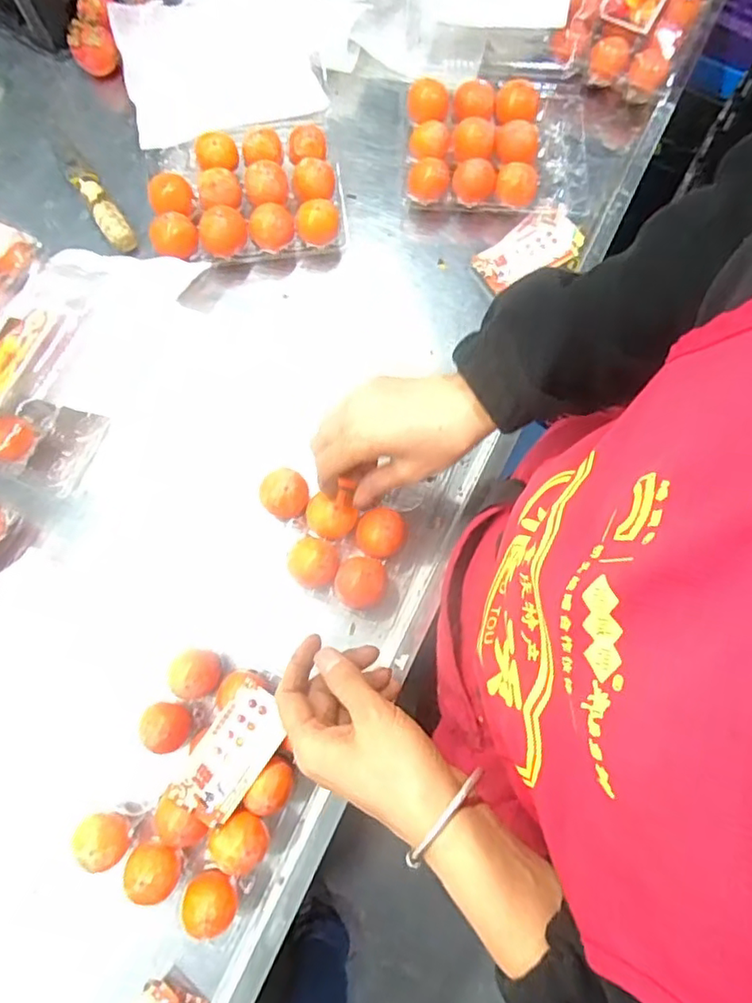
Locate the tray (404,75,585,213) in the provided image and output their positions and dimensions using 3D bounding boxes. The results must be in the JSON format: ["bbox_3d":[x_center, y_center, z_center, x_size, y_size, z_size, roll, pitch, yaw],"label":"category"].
[{"bbox_3d":[0.125,-0.384,0.628,0.185,0.053,0.164,4,75,-1],"label":"tray"}]

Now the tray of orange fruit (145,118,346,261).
[{"bbox_3d":[-0.132,-0.309,0.601,0.194,0.055,0.139,-11,76,-5],"label":"tray of orange fruit"}]

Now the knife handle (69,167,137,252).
[{"bbox_3d":[-0.282,-0.304,0.607,0.026,0.025,0.115,-32,79,-9],"label":"knife handle"}]

